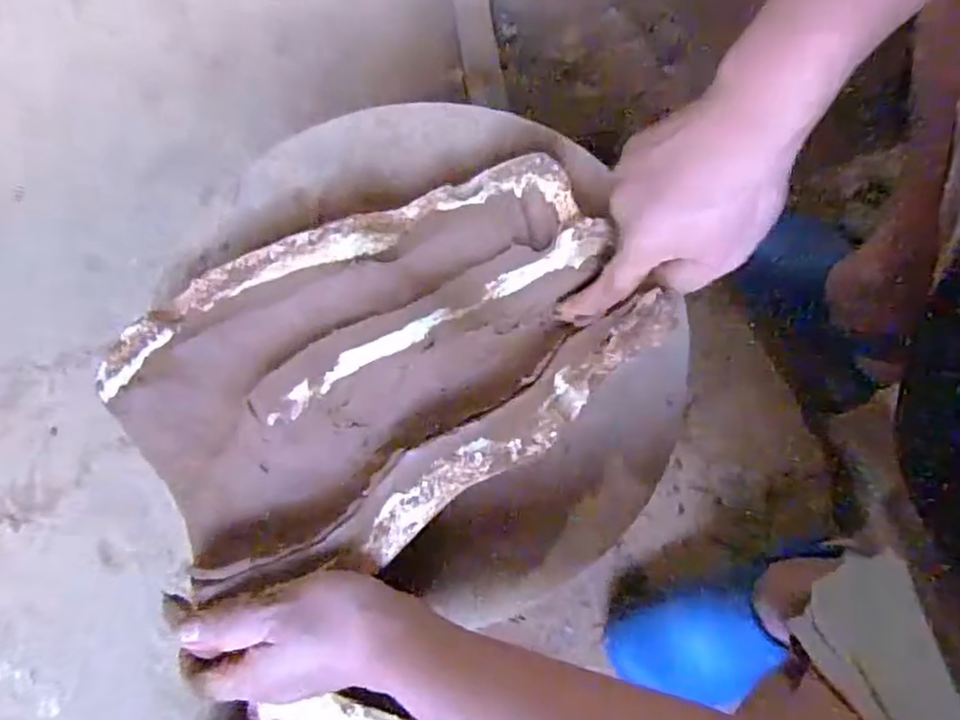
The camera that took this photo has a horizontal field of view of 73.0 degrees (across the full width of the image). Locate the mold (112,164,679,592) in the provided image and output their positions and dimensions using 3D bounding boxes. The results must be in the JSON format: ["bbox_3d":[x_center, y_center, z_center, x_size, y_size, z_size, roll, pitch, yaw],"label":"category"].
[{"bbox_3d":[-0.053,-0.005,0.430,0.353,0.044,0.215,-24,77,-4],"label":"mold"}]

